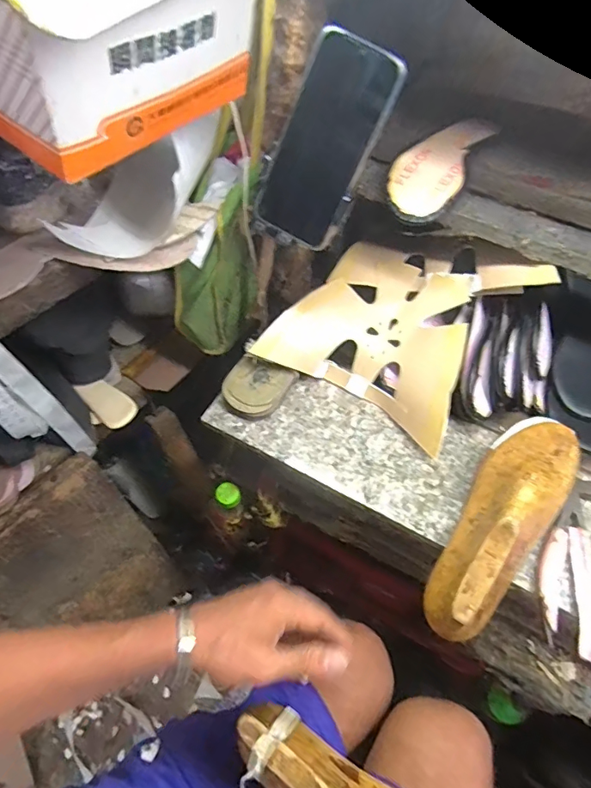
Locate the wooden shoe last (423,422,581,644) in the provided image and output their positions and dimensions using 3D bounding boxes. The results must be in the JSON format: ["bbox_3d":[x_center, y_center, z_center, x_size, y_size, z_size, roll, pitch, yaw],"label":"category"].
[{"bbox_3d":[0.198,0.114,0.447,0.080,0.083,0.239,34,62,20],"label":"wooden shoe last"}]

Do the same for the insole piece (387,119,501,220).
[{"bbox_3d":[0.162,-0.259,0.539,0.073,0.023,0.192,27,60,16],"label":"insole piece"}]

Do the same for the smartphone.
[{"bbox_3d":[0.027,-0.228,0.444,0.083,0.171,0.011,30,30,3],"label":"smartphone"}]

